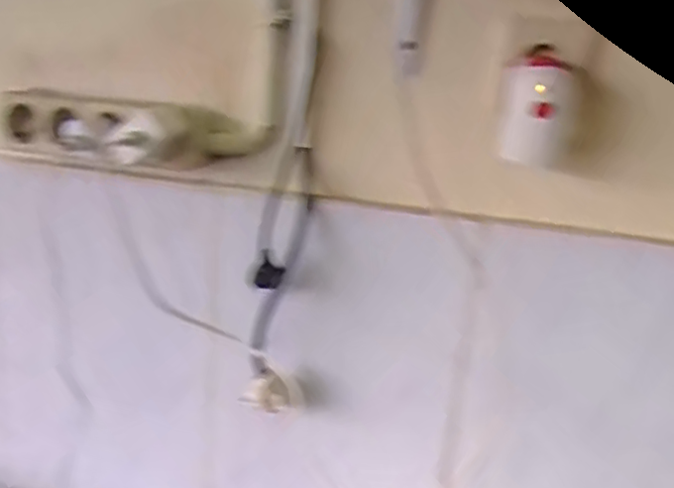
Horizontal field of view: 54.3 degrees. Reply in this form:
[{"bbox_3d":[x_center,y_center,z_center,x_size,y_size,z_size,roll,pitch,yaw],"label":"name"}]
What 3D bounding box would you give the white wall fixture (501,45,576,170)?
[{"bbox_3d":[0.167,-0.113,0.540,0.052,0.091,0.068,11,18,21],"label":"white wall fixture"}]

